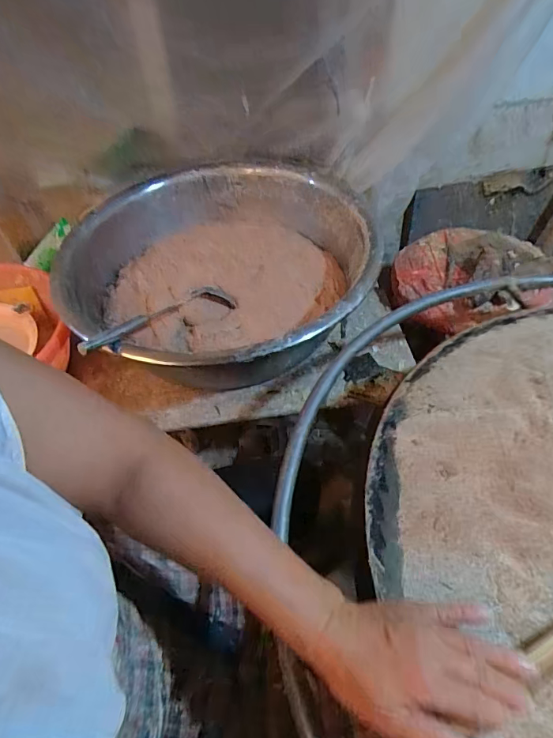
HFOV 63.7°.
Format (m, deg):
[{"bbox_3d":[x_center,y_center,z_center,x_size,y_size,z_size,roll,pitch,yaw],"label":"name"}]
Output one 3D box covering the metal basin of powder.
[{"bbox_3d":[-0.102,-0.215,0.915,0.583,0.174,0.630,-2,50,2],"label":"metal basin of powder"}]

